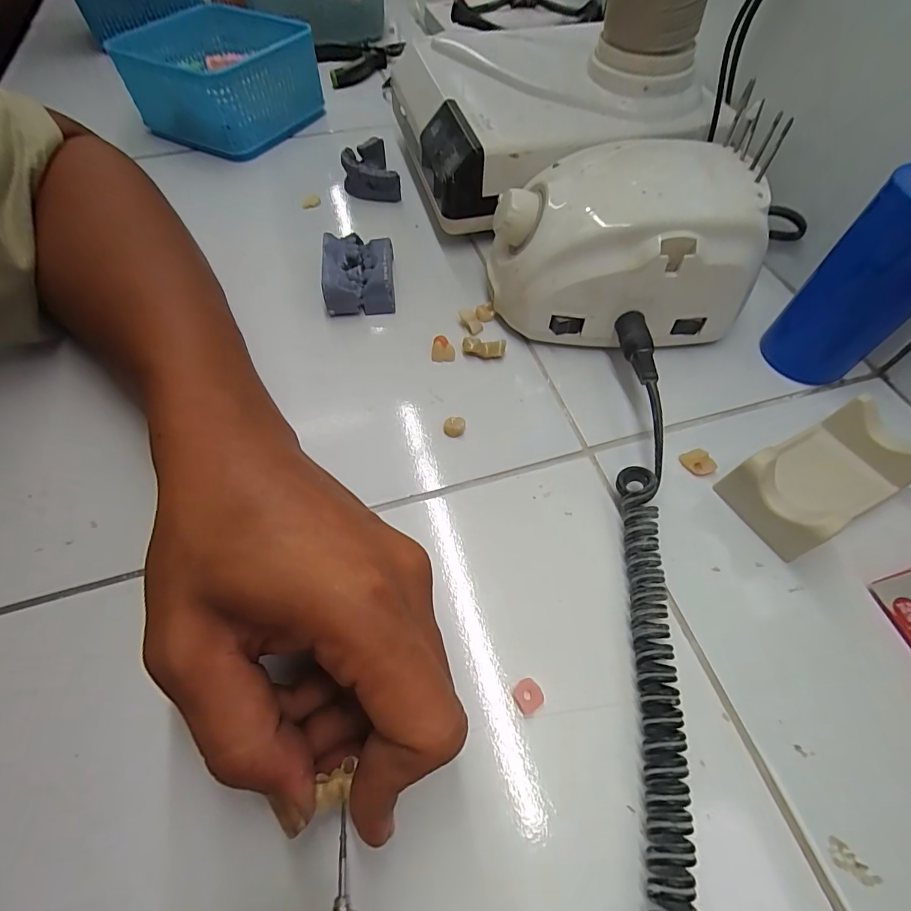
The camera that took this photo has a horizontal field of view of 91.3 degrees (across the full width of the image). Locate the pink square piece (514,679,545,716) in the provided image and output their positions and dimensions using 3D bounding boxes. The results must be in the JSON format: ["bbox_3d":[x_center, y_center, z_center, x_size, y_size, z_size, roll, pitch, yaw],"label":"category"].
[{"bbox_3d":[0.029,0.096,0.178,0.011,0.005,0.011,-27,62,-16],"label":"pink square piece"}]

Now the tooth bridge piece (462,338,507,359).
[{"bbox_3d":[0.017,-0.066,0.271,0.025,0.010,0.008,7,59,3],"label":"tooth bridge piece"}]

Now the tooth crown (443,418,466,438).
[{"bbox_3d":[0.000,-0.016,0.243,0.012,0.008,0.008,-18,60,-11],"label":"tooth crown"}]

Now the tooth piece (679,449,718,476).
[{"bbox_3d":[0.127,0.004,0.235,0.012,0.009,0.016,-34,65,-20],"label":"tooth piece"}]

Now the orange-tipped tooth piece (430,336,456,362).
[{"bbox_3d":[-0.008,-0.065,0.271,0.014,0.011,0.010,-2,58,-2],"label":"orange-tipped tooth piece"}]

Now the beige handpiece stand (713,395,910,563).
[{"bbox_3d":[0.172,0.011,0.212,0.089,0.035,0.045,-25,62,-15],"label":"beige handpiece stand"}]

